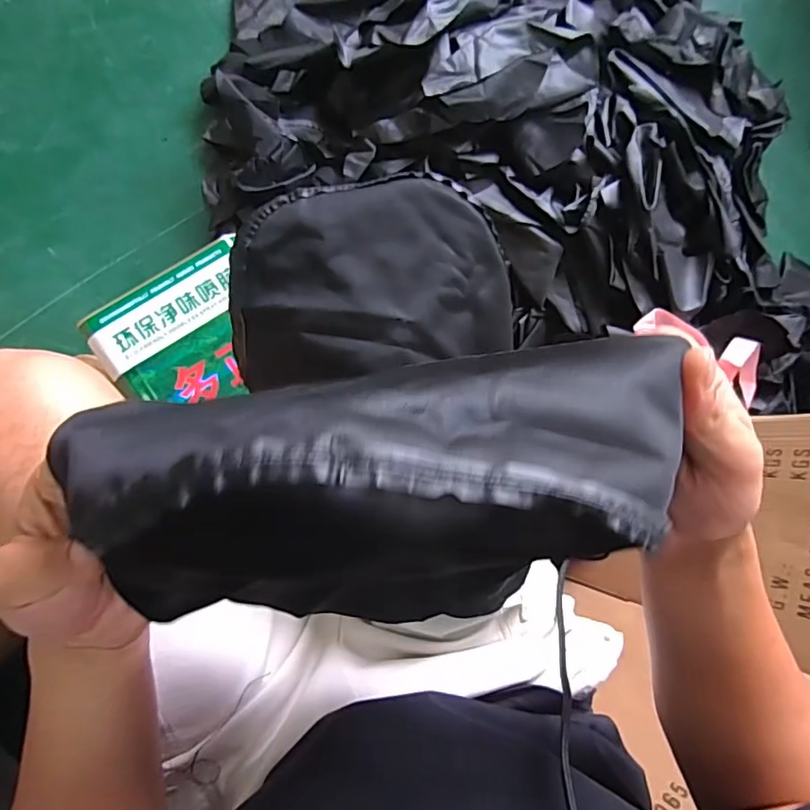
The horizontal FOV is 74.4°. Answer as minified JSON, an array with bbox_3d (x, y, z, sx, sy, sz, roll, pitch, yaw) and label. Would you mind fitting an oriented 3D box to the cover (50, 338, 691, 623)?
[{"bbox_3d":[0.008,0.025,0.173,0.203,0.056,0.076,-7,88,-16],"label":"cover"}]

